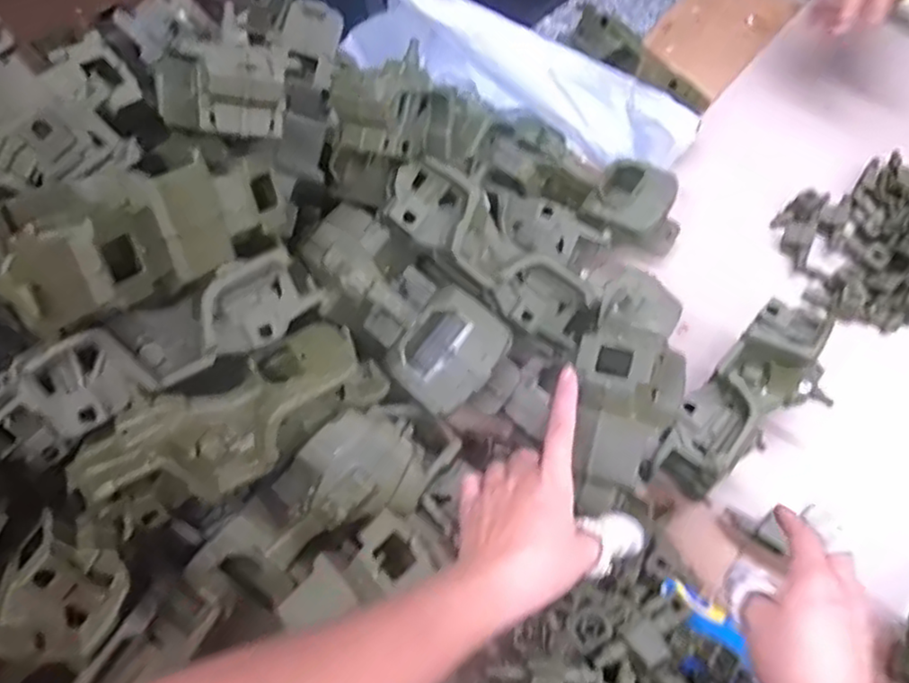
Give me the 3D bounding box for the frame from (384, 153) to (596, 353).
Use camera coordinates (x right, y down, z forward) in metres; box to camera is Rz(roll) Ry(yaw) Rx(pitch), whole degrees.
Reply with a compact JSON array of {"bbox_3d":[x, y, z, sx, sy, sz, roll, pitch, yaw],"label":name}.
[{"bbox_3d":[0.031,-0.066,0.517,0.172,0.045,0.057,38,63,-16],"label":"frame"}]

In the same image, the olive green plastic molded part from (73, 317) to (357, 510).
[{"bbox_3d":[-0.139,0.050,0.437,0.176,0.048,0.067,-36,66,-18],"label":"olive green plastic molded part"}]

